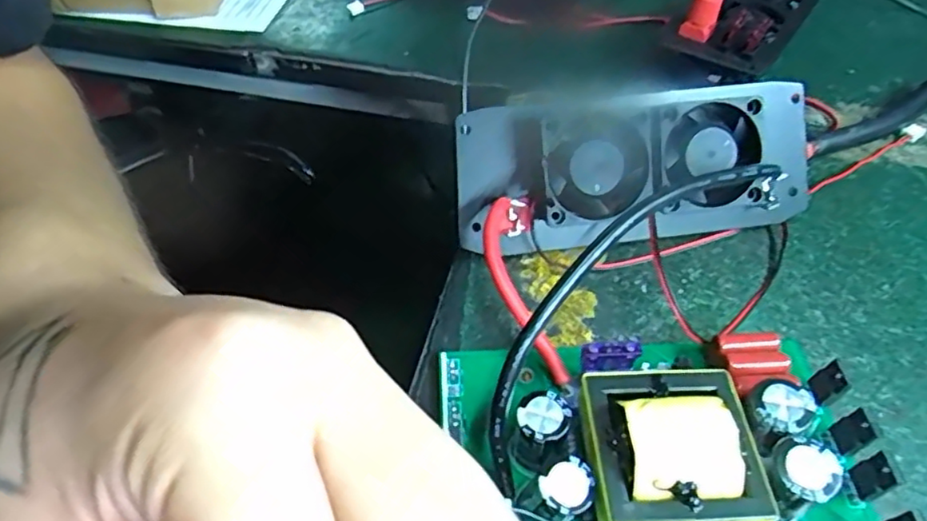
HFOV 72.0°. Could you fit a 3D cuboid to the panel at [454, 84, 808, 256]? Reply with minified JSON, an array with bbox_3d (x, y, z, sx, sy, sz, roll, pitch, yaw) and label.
[{"bbox_3d":[0.069,-0.035,0.243,0.140,0.058,0.027,-6,11,-6],"label":"panel"}]

